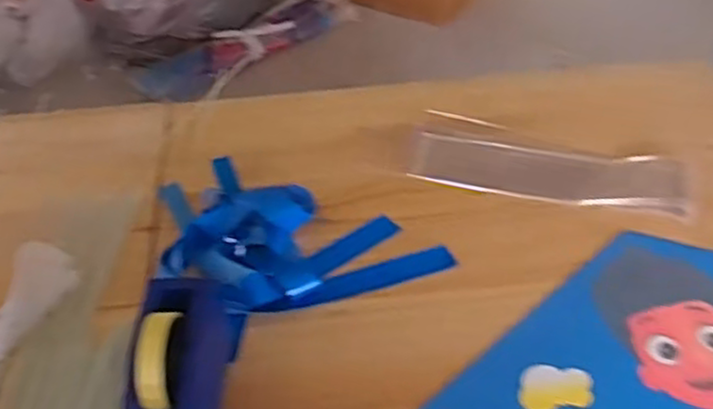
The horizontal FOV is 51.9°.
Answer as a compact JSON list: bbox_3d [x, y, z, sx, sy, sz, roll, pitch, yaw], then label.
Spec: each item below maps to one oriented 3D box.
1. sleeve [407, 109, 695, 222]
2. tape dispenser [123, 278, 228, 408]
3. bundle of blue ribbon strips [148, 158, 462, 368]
[{"bbox_3d":[0.243,-0.053,0.925,0.335,0.021,0.116,11,45,12],"label":"sleeve"},{"bbox_3d":[-0.156,0.159,0.629,0.070,0.112,0.213,-1,44,-1],"label":"tape dispenser"},{"bbox_3d":[-0.093,0.030,0.825,0.247,0.028,0.295,-31,51,-28],"label":"bundle of blue ribbon strips"}]

